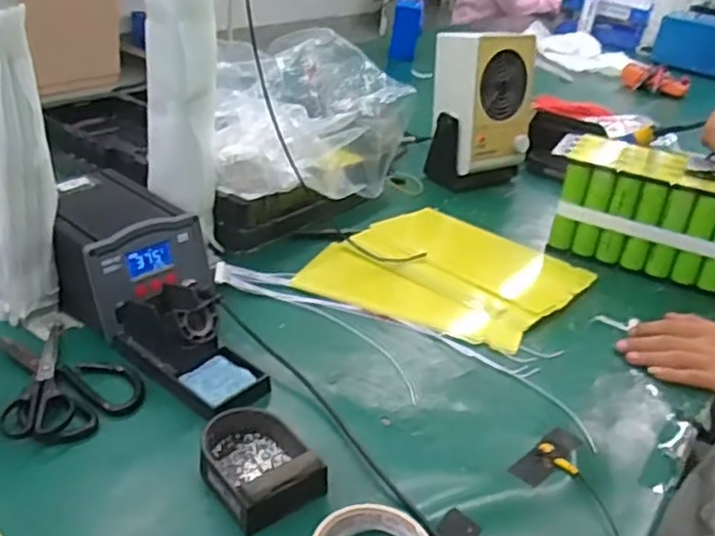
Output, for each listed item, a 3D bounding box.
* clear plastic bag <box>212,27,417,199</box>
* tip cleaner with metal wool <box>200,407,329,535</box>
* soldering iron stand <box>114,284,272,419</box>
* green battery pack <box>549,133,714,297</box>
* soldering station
[{"bbox_3d":[-0.082,-0.208,0.944,0.234,0.164,0.293,-1,30,-16],"label":"clear plastic bag"},{"bbox_3d":[-0.083,0.155,0.576,0.081,0.033,0.108,-14,36,-34],"label":"tip cleaner with metal wool"},{"bbox_3d":[-0.158,0.065,0.671,0.163,0.069,0.083,28,35,32],"label":"soldering iron stand"},{"bbox_3d":[0.428,-0.078,0.988,0.301,0.152,0.128,19,31,19],"label":"green battery pack"},{"bbox_3d":[-0.263,-0.015,0.765,0.172,0.101,0.131,26,34,30],"label":"soldering station"}]

